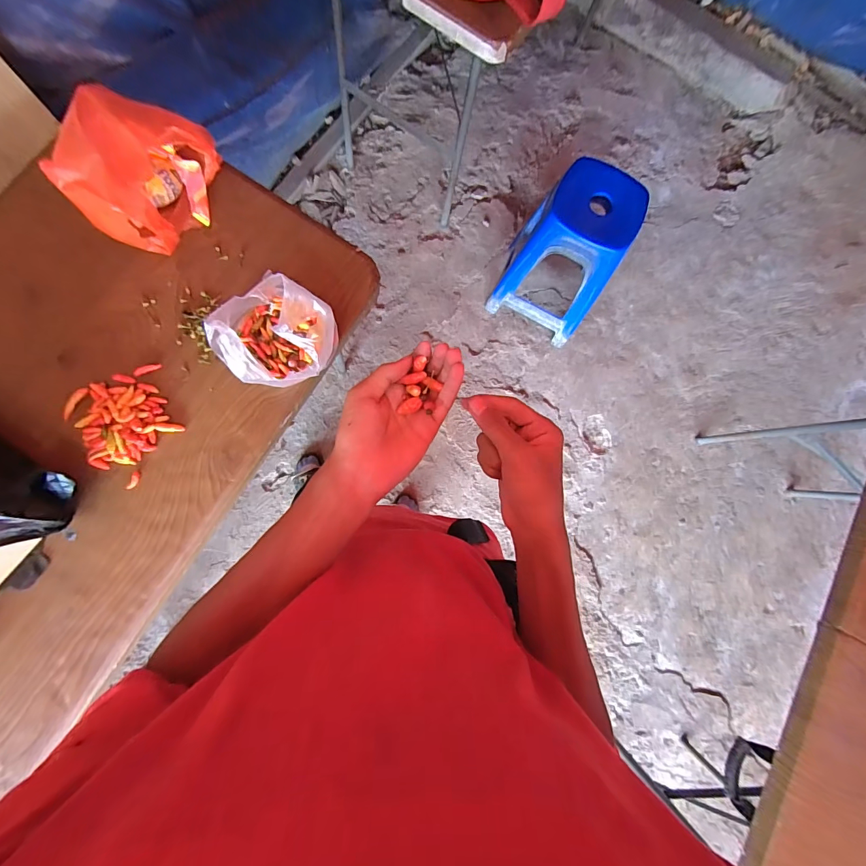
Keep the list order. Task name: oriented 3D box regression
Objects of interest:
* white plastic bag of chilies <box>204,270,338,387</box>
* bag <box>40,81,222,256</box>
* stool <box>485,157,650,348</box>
[{"bbox_3d":[-0.244,-0.141,0.600,0.160,0.183,0.147,4,81,-6],"label":"white plastic bag of chilies"},{"bbox_3d":[-0.468,-0.411,0.638,0.199,0.122,0.205,31,80,-2],"label":"bag"},{"bbox_3d":[0.409,-0.556,1.278,0.306,0.461,0.302,21,80,-3],"label":"stool"}]

